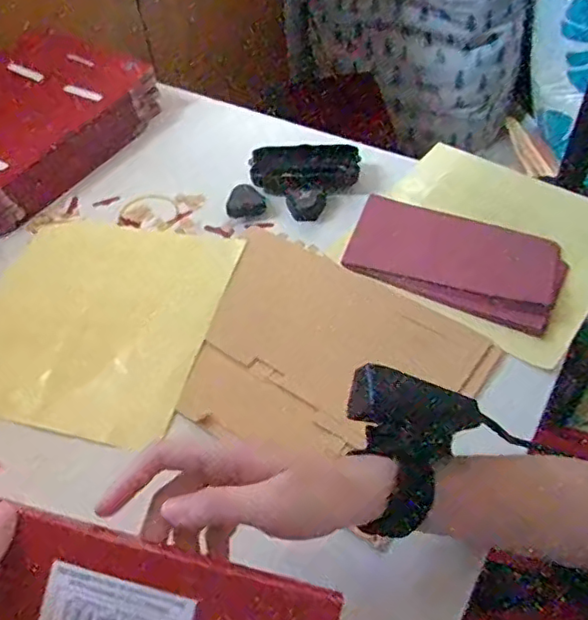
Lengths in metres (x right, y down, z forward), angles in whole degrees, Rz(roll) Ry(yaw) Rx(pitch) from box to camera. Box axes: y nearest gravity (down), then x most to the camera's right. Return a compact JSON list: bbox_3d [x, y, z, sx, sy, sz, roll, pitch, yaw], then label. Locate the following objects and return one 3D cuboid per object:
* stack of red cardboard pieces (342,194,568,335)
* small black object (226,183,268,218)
[{"bbox_3d":[0.140,-0.049,0.528,0.185,0.017,0.095,23,57,21],"label":"stack of red cardboard pieces"},{"bbox_3d":[-0.048,-0.110,0.596,0.039,0.017,0.035,-10,51,-3],"label":"small black object"}]

